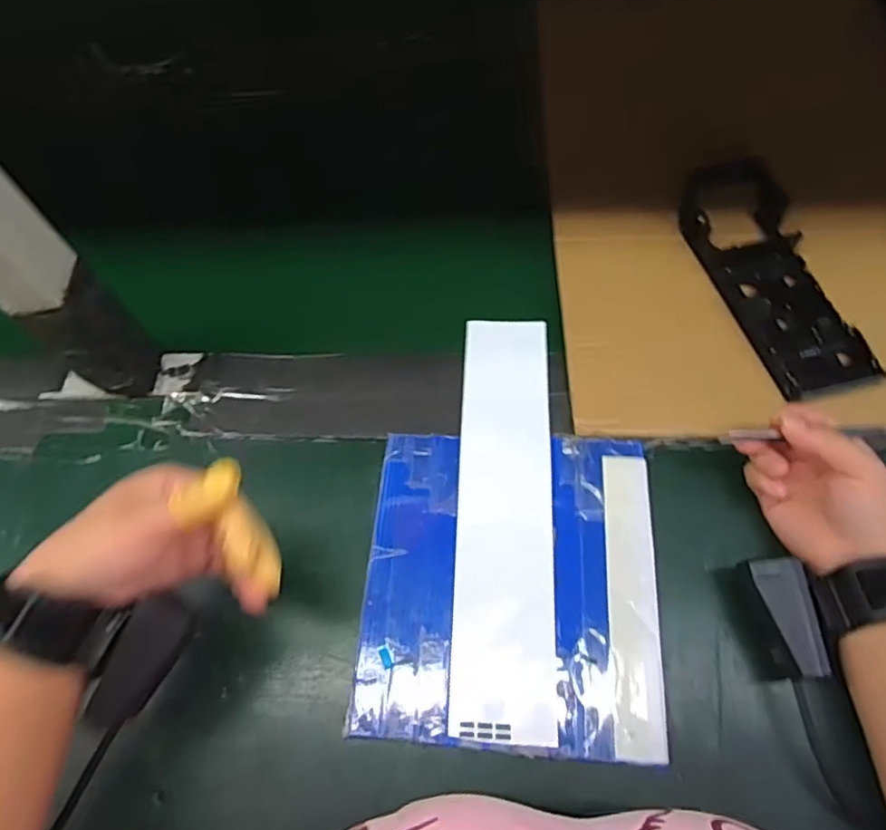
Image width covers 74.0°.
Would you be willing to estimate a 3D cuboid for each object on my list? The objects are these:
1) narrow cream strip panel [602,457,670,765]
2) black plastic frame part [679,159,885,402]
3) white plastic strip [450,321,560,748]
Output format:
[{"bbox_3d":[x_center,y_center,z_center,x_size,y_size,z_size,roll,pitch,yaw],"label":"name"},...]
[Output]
[{"bbox_3d":[0.125,0.118,0.388,0.033,0.010,0.189,3,62,5],"label":"narrow cream strip panel"},{"bbox_3d":[0.270,-0.116,0.482,0.083,0.041,0.220,-13,62,-4],"label":"black plastic frame part"},{"bbox_3d":[0.045,0.057,0.423,0.068,0.007,0.308,2,62,4],"label":"white plastic strip"}]

